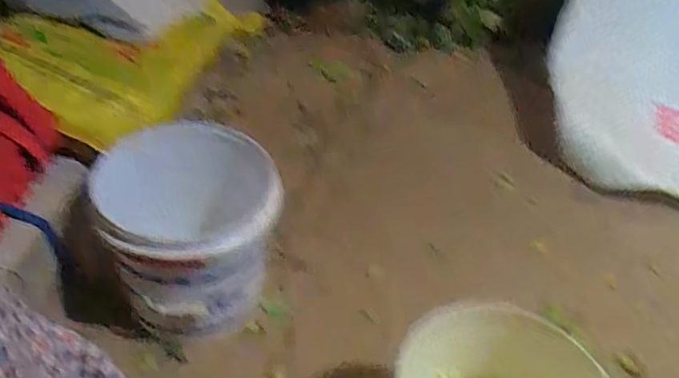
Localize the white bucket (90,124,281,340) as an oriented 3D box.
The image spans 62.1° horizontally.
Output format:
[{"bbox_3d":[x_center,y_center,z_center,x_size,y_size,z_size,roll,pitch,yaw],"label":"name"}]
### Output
[{"bbox_3d":[-0.226,0.071,0.885,0.251,0.236,0.253,5,42,-5],"label":"white bucket"}]

